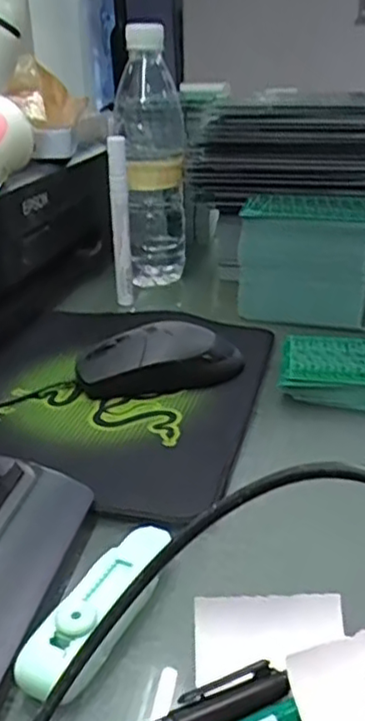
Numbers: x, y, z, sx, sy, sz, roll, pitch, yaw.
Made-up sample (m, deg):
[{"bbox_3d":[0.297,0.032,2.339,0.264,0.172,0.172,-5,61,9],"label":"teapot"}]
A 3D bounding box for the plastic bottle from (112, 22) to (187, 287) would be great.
[{"bbox_3d":[-0.031,-0.180,0.612,0.067,0.219,0.061,-2,26,-2],"label":"plastic bottle"}]

